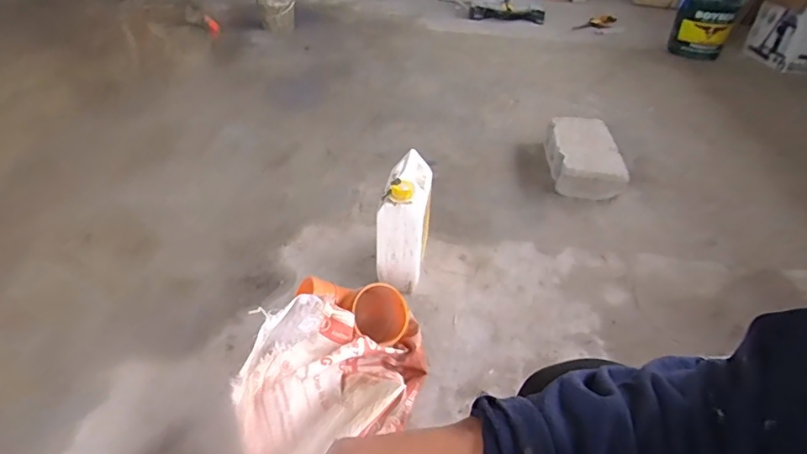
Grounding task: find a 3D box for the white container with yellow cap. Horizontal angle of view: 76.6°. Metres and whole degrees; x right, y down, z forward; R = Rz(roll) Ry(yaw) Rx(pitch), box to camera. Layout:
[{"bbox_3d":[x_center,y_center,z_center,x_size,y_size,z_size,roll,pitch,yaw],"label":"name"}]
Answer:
[{"bbox_3d":[0.005,-0.018,1.159,0.104,0.252,0.213,6,36,4],"label":"white container with yellow cap"}]

